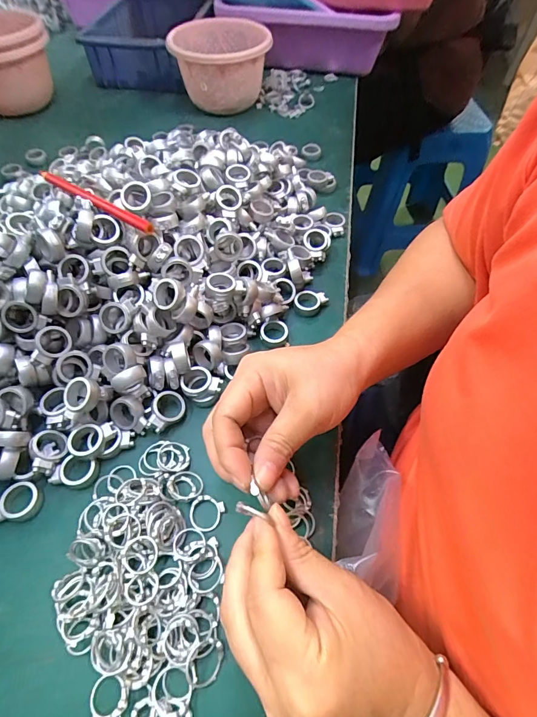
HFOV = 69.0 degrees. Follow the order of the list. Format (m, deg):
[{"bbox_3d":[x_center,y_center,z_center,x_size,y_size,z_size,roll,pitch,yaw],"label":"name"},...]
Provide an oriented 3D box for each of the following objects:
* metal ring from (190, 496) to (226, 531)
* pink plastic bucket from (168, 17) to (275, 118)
[{"bbox_3d":[-0.045,0.109,0.276,0.022,0.004,0.023,0,56,0],"label":"metal ring"},{"bbox_3d":[-0.067,-0.405,0.551,0.129,0.096,0.131,0,56,0],"label":"pink plastic bucket"}]

